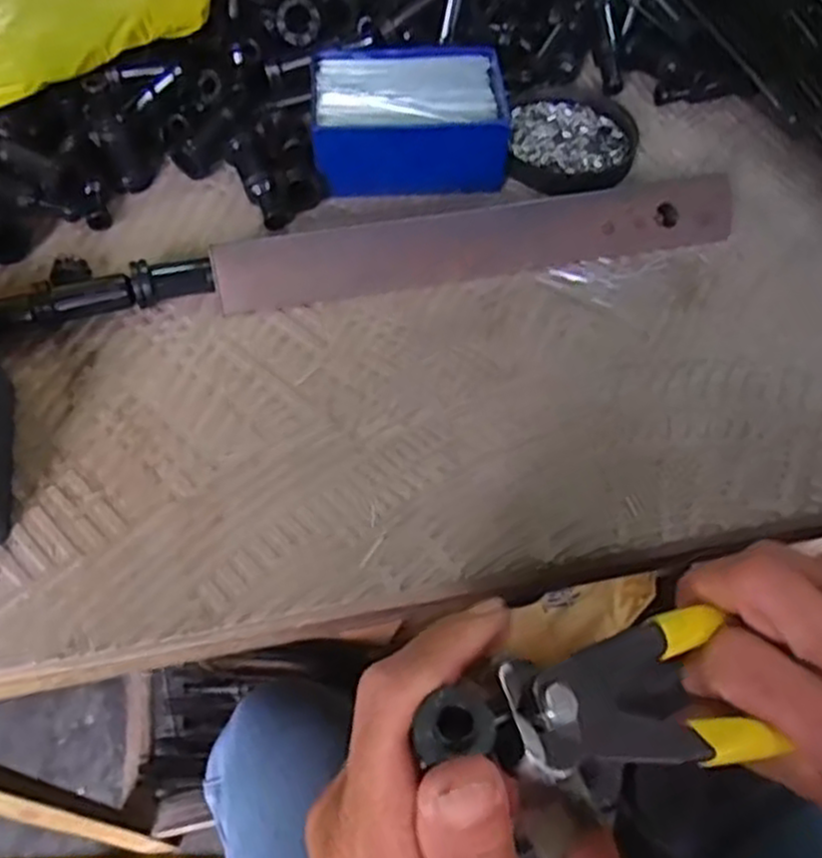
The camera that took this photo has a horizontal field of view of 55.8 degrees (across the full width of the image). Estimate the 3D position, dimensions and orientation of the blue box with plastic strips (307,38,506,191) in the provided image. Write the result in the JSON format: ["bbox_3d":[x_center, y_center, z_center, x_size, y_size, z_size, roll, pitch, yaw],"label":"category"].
[{"bbox_3d":[-0.001,-0.184,0.459,0.108,0.040,0.086,-2,58,-3],"label":"blue box with plastic strips"}]

